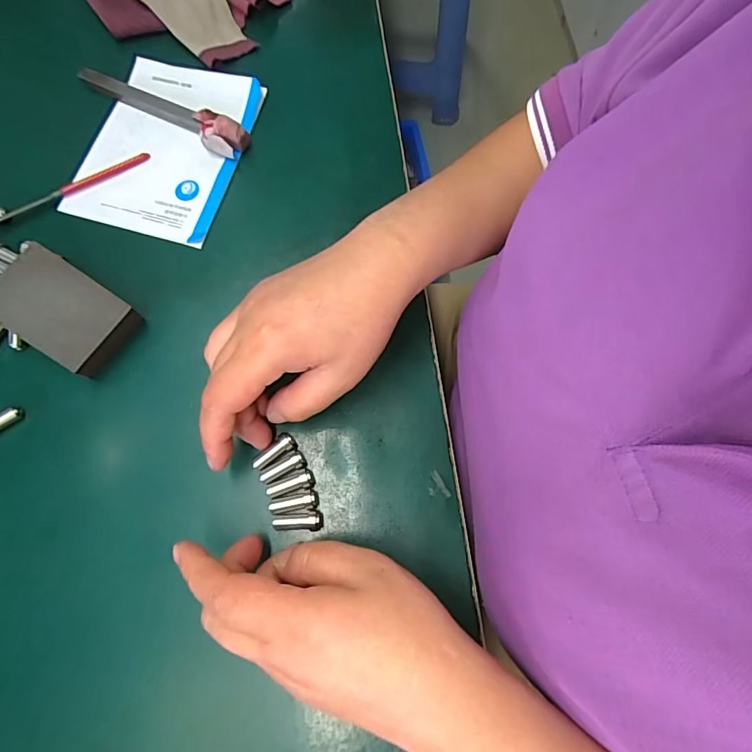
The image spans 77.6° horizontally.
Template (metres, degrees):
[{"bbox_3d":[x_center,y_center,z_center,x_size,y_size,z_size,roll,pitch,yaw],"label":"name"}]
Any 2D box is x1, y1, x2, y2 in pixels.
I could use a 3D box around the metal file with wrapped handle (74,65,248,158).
[{"bbox_3d":[-0.156,-0.194,0.341,0.136,0.018,0.022,27,75,7],"label":"metal file with wrapped handle"}]

